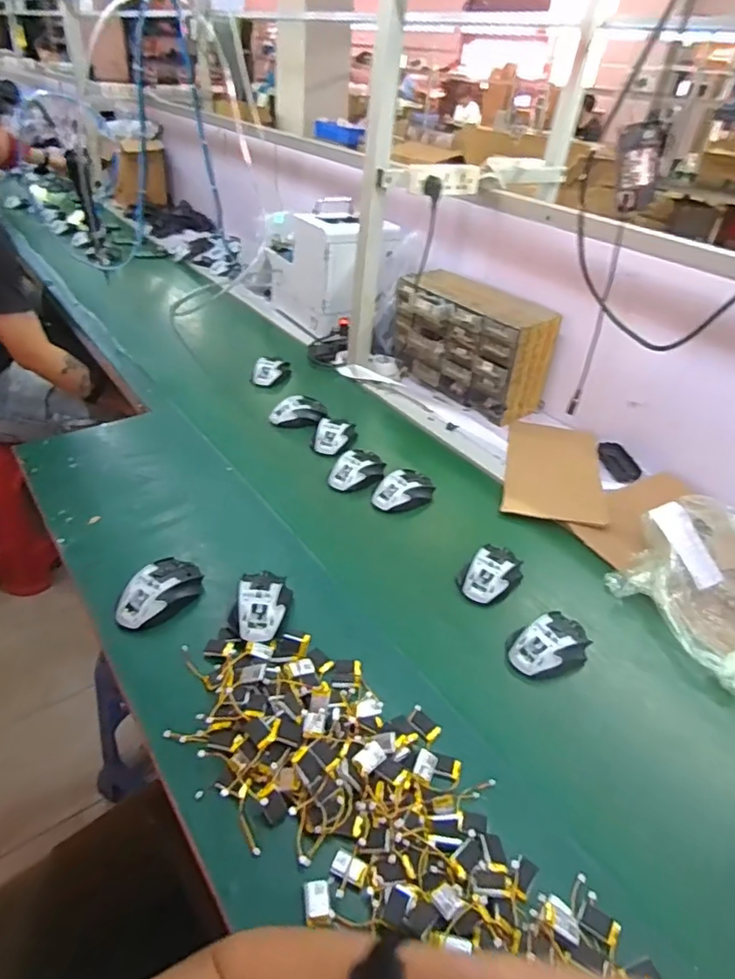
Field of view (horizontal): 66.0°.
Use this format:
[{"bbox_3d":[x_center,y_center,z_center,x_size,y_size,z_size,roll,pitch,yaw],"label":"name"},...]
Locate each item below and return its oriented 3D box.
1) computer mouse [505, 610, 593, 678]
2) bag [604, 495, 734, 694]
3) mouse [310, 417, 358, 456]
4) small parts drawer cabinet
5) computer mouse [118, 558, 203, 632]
[{"bbox_3d":[0.234,0.199,0.725,0.113,0.041,0.073,-15,42,-23],"label":"computer mouse"},{"bbox_3d":[0.550,0.110,0.835,0.367,0.076,0.288,-17,43,-25],"label":"bag"},{"bbox_3d":[-0.063,-0.104,1.079,0.076,0.037,0.097,11,38,9],"label":"mouse"},{"bbox_3d":[0.212,-0.319,1.243,0.351,0.209,0.165,32,45,31],"label":"small parts drawer cabinet"},{"bbox_3d":[-0.270,0.131,0.734,0.071,0.038,0.117,29,44,28],"label":"computer mouse"}]

